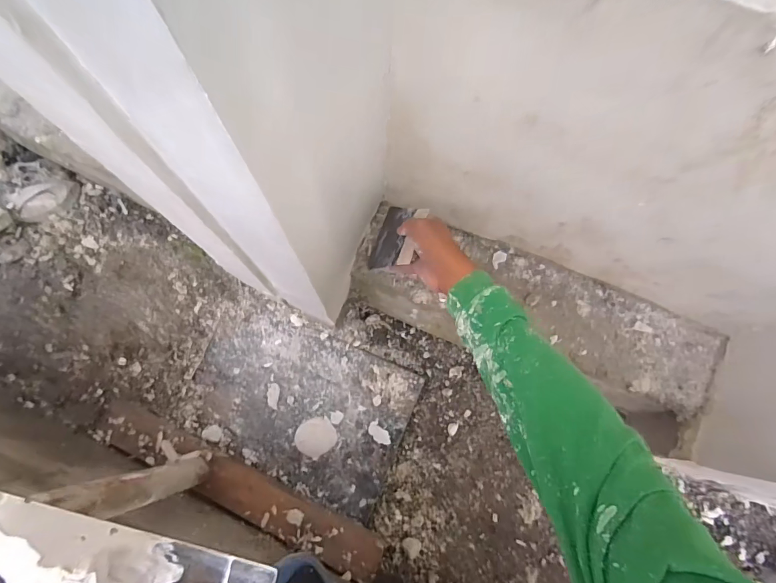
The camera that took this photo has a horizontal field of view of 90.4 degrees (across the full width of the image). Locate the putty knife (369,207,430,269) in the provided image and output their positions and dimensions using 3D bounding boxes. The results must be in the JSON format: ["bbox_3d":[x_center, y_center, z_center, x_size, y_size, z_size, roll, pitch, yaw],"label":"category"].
[{"bbox_3d":[0.012,-0.079,0.549,0.009,0.095,0.099,28,74,-34],"label":"putty knife"}]

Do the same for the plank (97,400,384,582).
[{"bbox_3d":[-0.273,0.345,0.690,0.562,0.030,0.068,23,71,9],"label":"plank"}]

